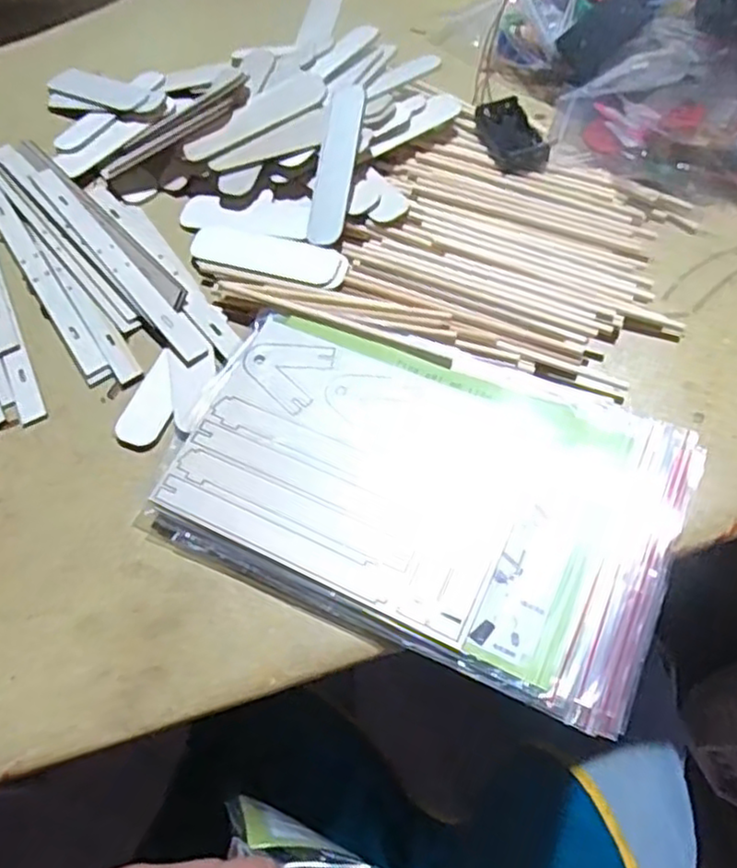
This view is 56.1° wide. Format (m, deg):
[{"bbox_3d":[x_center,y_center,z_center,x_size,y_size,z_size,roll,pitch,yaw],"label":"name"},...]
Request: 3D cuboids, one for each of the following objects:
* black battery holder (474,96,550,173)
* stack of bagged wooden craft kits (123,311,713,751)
[{"bbox_3d":[0.096,-0.204,0.471,0.035,0.014,0.066,-17,65,-5],"label":"black battery holder"},{"bbox_3d":[0.028,0.030,0.369,0.260,0.017,0.157,20,68,13],"label":"stack of bagged wooden craft kits"}]

